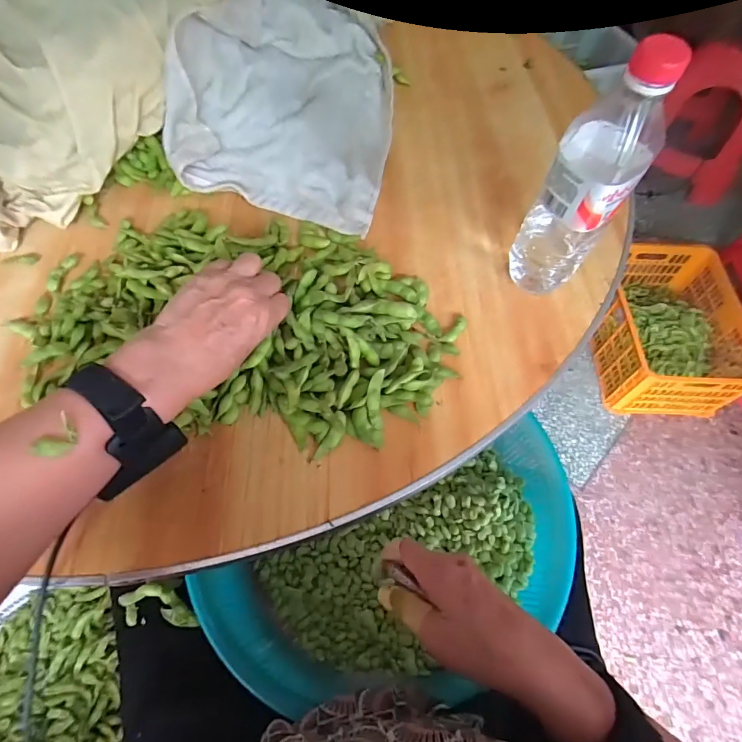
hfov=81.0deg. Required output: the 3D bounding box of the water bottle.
[{"bbox_3d":[0.177,-0.149,0.371,0.069,0.226,0.065,23,63,12],"label":"water bottle"}]

